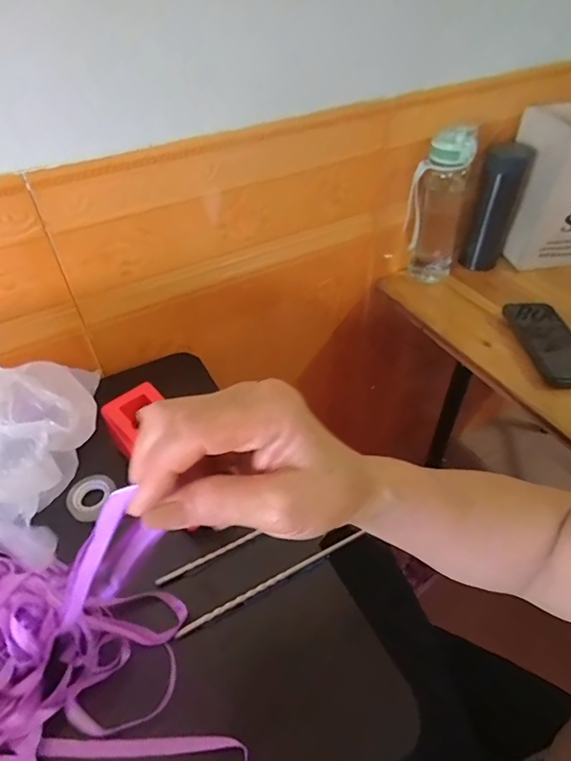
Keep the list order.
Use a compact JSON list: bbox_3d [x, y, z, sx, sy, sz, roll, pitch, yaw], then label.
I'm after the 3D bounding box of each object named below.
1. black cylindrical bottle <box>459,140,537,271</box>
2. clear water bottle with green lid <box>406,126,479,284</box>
[{"bbox_3d":[0.341,-0.278,0.758,0.067,0.187,0.058,17,48,18],"label":"black cylindrical bottle"},{"bbox_3d":[0.238,-0.268,0.727,0.085,0.227,0.064,14,47,15],"label":"clear water bottle with green lid"}]

